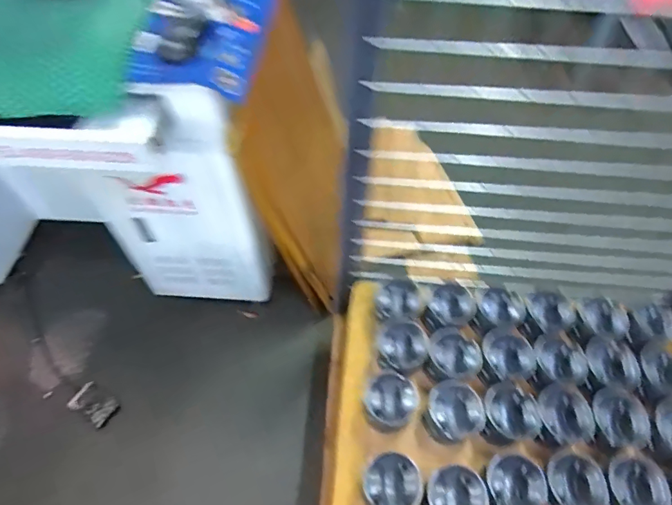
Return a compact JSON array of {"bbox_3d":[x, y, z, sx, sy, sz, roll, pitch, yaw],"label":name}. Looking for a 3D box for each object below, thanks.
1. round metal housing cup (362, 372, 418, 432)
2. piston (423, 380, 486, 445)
[{"bbox_3d":[0.096,0.269,0.796,0.093,0.065,0.094,0,55,0],"label":"round metal housing cup"},{"bbox_3d":[0.202,0.278,0.783,0.090,0.058,0.092,0,55,0],"label":"piston"}]

